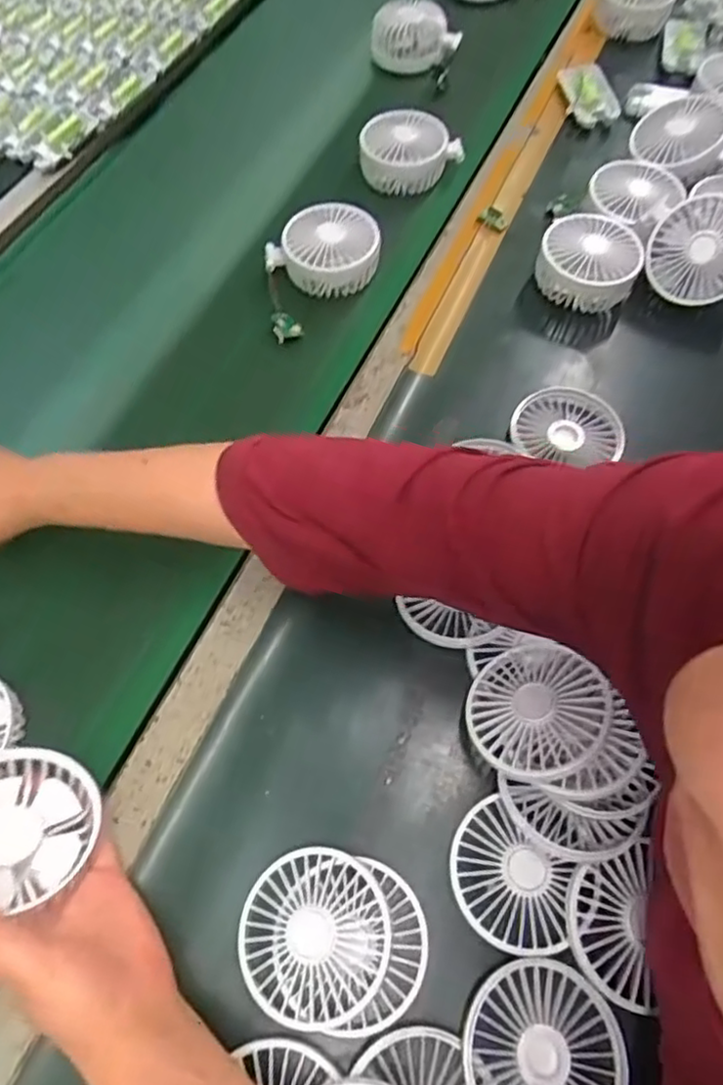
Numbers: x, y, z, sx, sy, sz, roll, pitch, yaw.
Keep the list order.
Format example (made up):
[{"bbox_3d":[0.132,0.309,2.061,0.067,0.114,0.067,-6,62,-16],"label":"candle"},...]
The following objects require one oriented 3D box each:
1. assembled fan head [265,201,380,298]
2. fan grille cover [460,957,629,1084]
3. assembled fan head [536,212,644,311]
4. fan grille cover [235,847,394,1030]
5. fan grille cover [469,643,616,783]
[{"bbox_3d":[-0.036,-0.275,0.620,0.106,0.052,0.072,5,64,5],"label":"assembled fan head"},{"bbox_3d":[0.100,0.281,0.358,0.087,0.017,0.086,23,66,13],"label":"fan grille cover"},{"bbox_3d":[0.206,-0.256,0.600,0.086,0.047,0.084,15,65,10],"label":"assembled fan head"},{"bbox_3d":[-0.027,0.225,0.379,0.085,0.015,0.086,11,64,8],"label":"fan grille cover"},{"bbox_3d":[0.108,0.105,0.413,0.082,0.018,0.085,-43,44,-7],"label":"fan grille cover"}]

